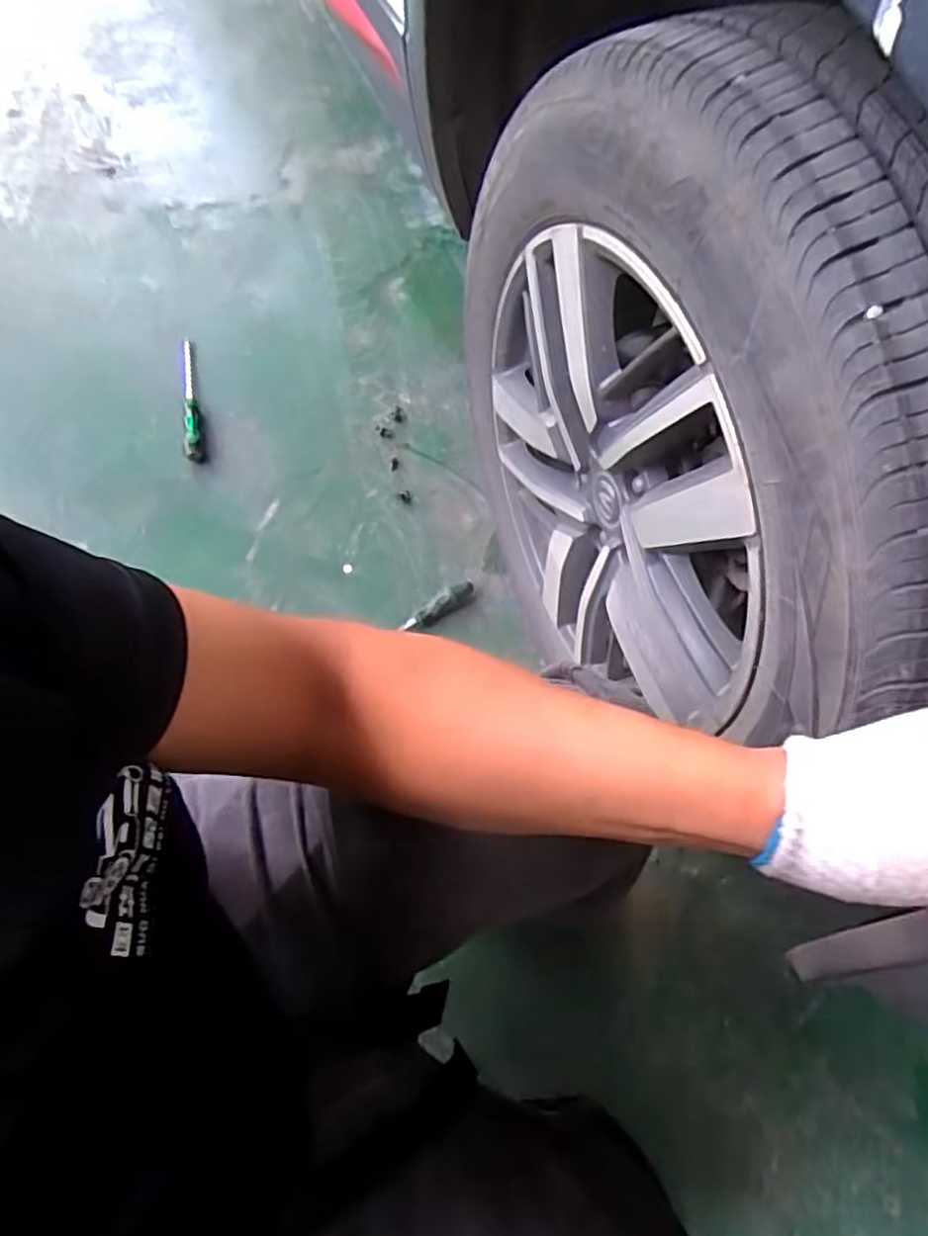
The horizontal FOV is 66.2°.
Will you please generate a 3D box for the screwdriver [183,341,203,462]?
[{"bbox_3d":[-0.444,-0.360,1.155,0.024,0.032,0.243,-9,67,-7],"label":"screwdriver"}]

